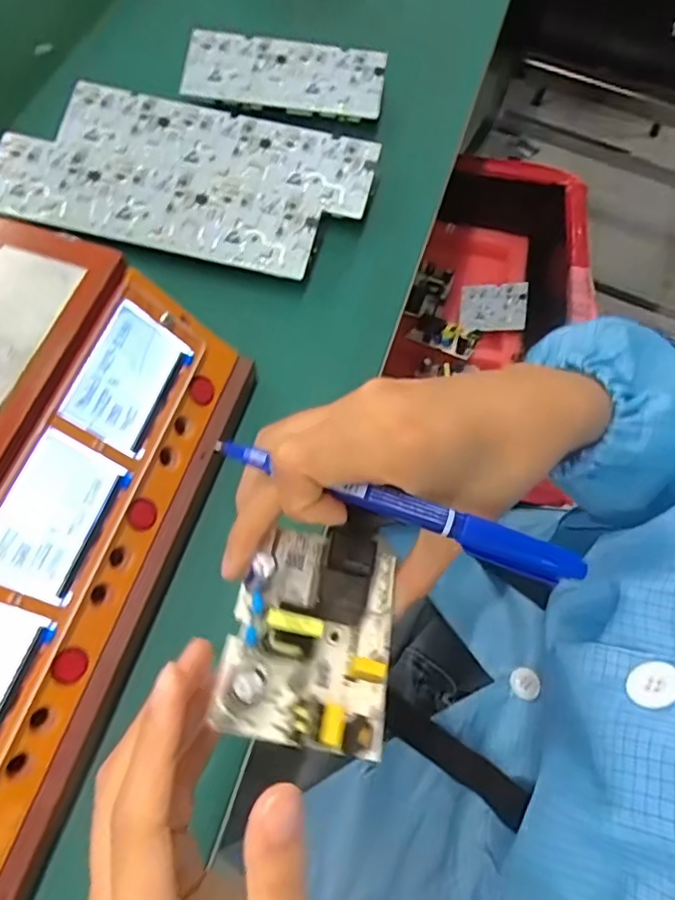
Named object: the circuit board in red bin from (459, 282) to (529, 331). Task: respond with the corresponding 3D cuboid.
[{"bbox_3d":[0.194,-0.178,0.723,0.080,0.013,0.059,3,81,19],"label":"circuit board in red bin"}]

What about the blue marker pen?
[{"bbox_3d":[0.023,0.021,0.207,0.136,0.008,0.012,20,67,0],"label":"blue marker pen"}]

